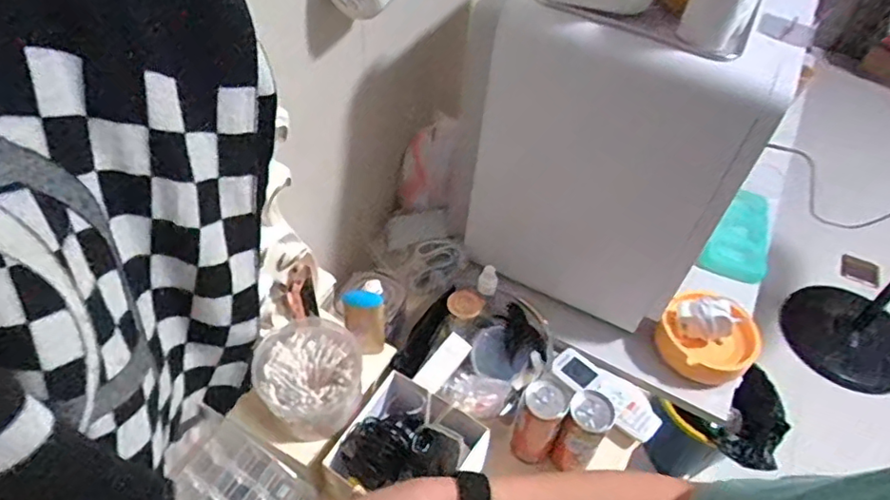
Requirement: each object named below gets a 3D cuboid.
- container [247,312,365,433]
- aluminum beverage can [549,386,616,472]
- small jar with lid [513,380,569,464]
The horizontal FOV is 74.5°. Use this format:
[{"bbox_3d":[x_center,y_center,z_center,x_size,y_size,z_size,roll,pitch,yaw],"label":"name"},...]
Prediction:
[{"bbox_3d":[-0.156,0.141,0.669,0.118,0.065,0.115,3,45,-3],"label":"container"},{"bbox_3d":[0.163,0.229,0.714,0.050,0.135,0.047,3,45,-3],"label":"aluminum beverage can"},{"bbox_3d":[0.113,0.218,0.723,0.047,0.133,0.043,22,47,16],"label":"small jar with lid"}]

